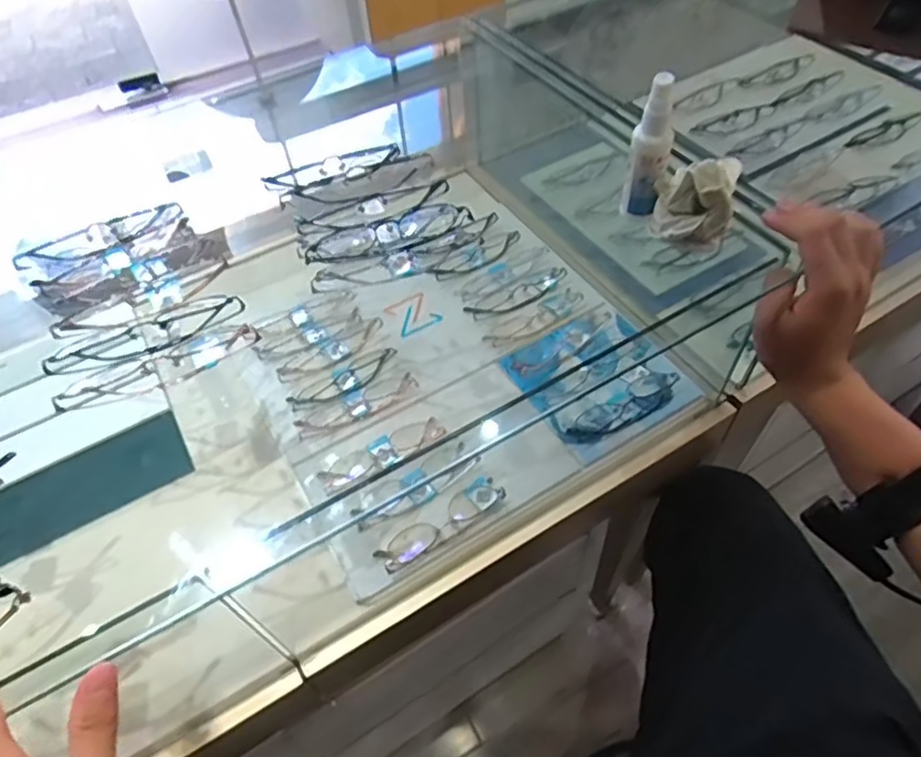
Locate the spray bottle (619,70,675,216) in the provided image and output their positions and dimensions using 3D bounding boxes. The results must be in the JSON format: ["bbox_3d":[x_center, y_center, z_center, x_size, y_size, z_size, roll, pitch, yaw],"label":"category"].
[{"bbox_3d":[0.147,-0.176,0.473,0.029,0.111,0.022,13,54,13],"label":"spray bottle"}]

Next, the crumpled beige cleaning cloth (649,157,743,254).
[{"bbox_3d":[0.182,-0.139,0.475,0.059,0.078,0.040,18,55,17],"label":"crumpled beige cleaning cloth"}]

